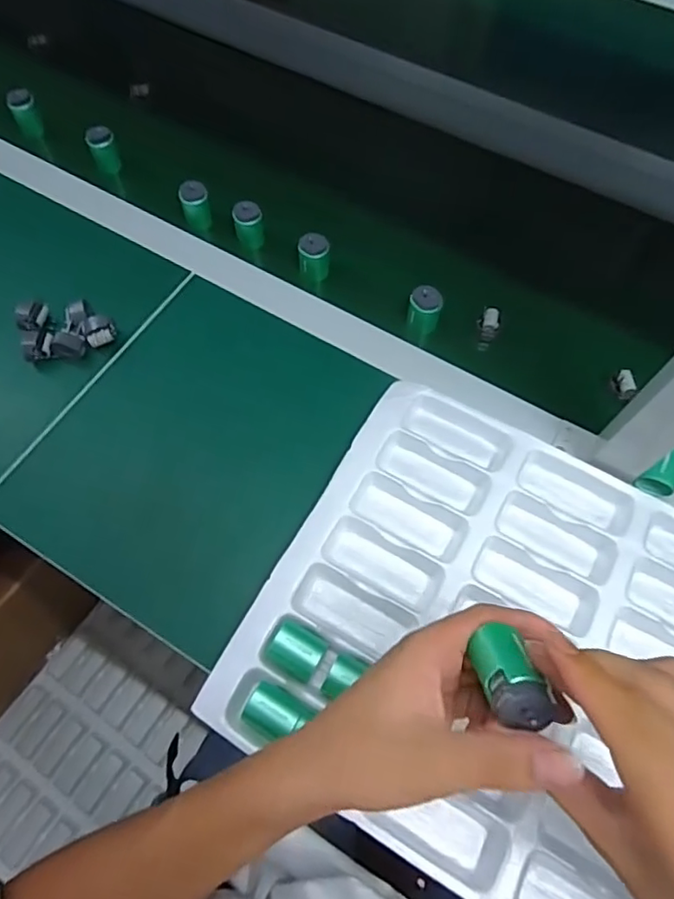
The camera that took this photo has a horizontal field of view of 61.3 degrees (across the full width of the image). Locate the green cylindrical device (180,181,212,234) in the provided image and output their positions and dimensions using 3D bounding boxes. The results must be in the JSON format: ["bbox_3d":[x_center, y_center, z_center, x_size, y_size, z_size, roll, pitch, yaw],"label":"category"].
[{"bbox_3d":[-0.147,-0.253,0.600,0.026,0.054,0.027,0,66,-1],"label":"green cylindrical device"}]

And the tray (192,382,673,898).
[{"bbox_3d":[0.167,0.155,0.410,0.464,0.041,0.323,29,68,10],"label":"tray"}]

